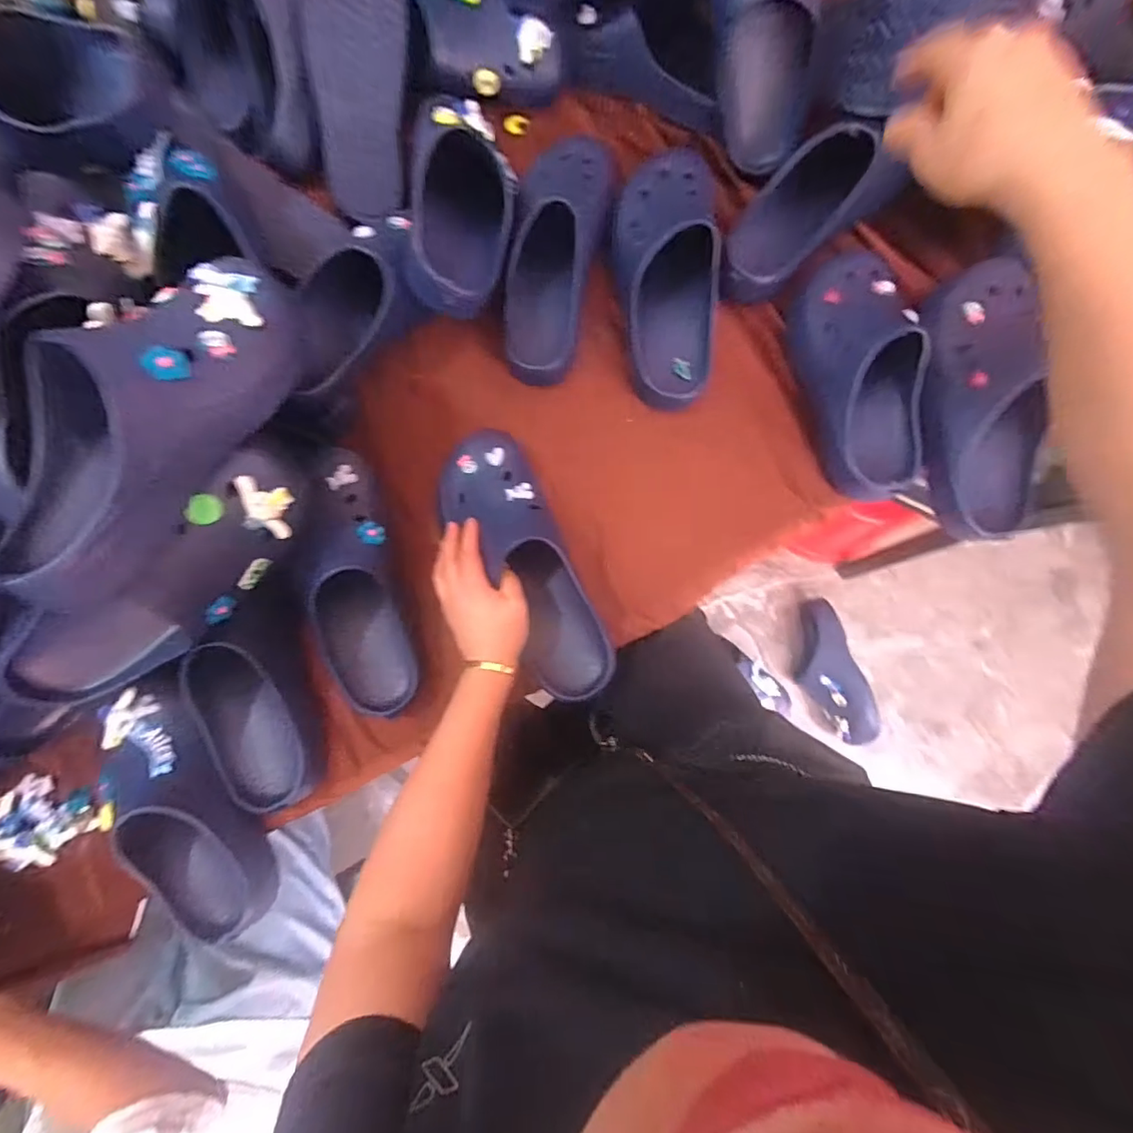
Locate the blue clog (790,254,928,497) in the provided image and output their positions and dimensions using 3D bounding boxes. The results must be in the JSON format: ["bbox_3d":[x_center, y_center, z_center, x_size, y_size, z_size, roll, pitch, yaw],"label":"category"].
[{"bbox_3d":[0.317,-0.210,0.569,0.106,0.098,0.253,-6,81,1],"label":"blue clog"}]

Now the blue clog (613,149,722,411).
[{"bbox_3d":[0.116,-0.345,0.590,0.111,0.100,0.294,-4,81,1],"label":"blue clog"}]

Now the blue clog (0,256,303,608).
[{"bbox_3d":[-0.308,-0.116,0.383,0.116,0.096,0.284,27,83,6],"label":"blue clog"}]

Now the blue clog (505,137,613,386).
[{"bbox_3d":[-0.018,-0.354,0.600,0.100,0.090,0.287,13,82,4],"label":"blue clog"}]

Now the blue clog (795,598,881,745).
[{"bbox_3d":[0.548,0.220,1.097,0.089,0.113,0.298,-16,81,-1],"label":"blue clog"}]

